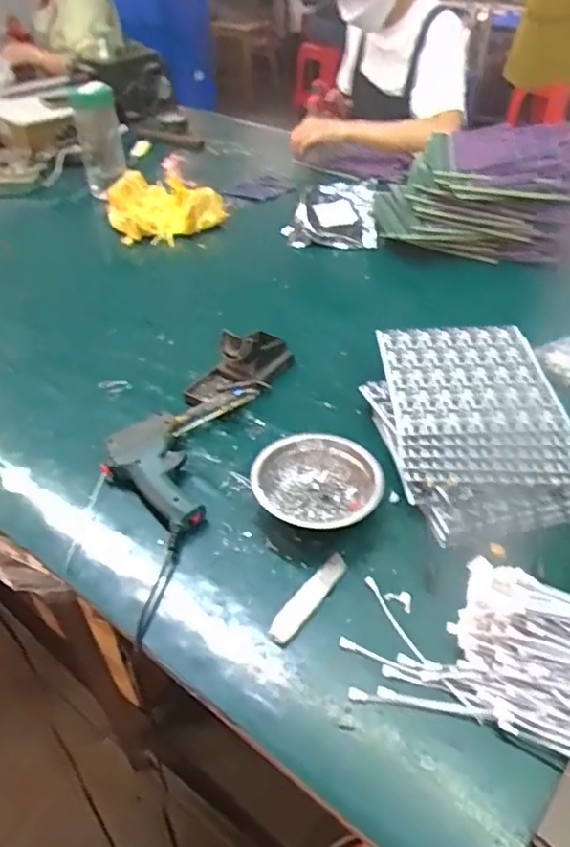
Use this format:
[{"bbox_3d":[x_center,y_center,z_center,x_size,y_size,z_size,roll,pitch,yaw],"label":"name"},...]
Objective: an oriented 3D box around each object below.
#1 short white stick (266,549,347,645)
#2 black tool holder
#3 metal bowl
[{"bbox_3d":[0.023,0.155,0.545,0.023,0.004,0.105,28,49,29],"label":"short white stick"},{"bbox_3d":[-0.054,-0.083,0.776,0.085,0.052,0.151,22,47,24],"label":"black tool holder"},{"bbox_3d":[0.032,0.063,0.626,0.130,0.040,0.119,-7,42,-7],"label":"metal bowl"}]

